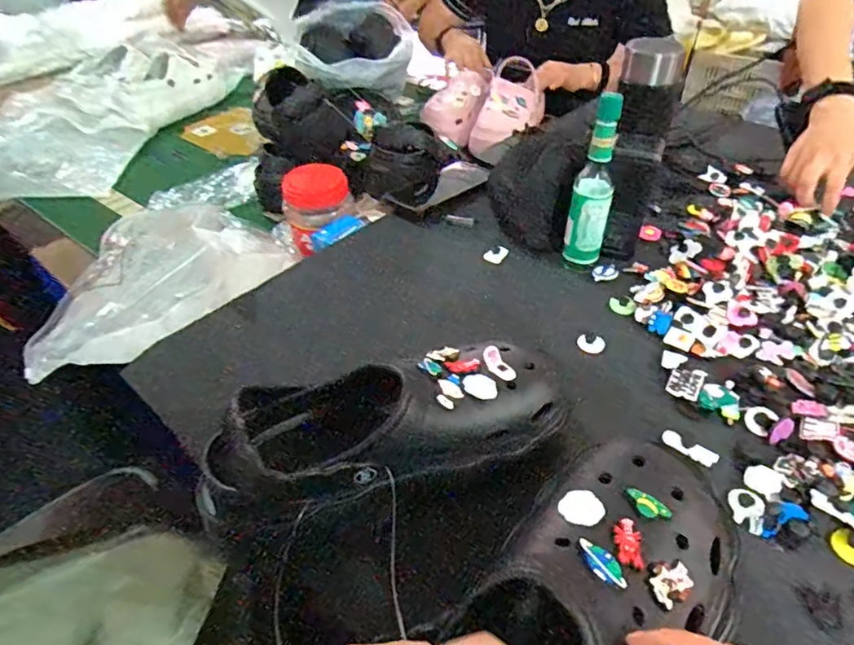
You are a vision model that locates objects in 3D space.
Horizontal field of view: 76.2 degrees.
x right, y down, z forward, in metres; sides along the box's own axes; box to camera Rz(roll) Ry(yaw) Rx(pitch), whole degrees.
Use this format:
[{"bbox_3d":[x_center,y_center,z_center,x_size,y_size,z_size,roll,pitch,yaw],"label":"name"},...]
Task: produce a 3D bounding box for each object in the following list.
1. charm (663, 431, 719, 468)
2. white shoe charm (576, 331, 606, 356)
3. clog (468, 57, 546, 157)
[{"bbox_3d":[0.210,0.102,0.436,0.042,0.005,0.016,26,49,28],"label":"charm"},{"bbox_3d":[0.160,0.020,0.532,0.027,0.005,0.034,-14,43,-13],"label":"white shoe charm"},{"bbox_3d":[0.157,-0.433,1.092,0.109,0.102,0.216,24,62,26],"label":"clog"}]

